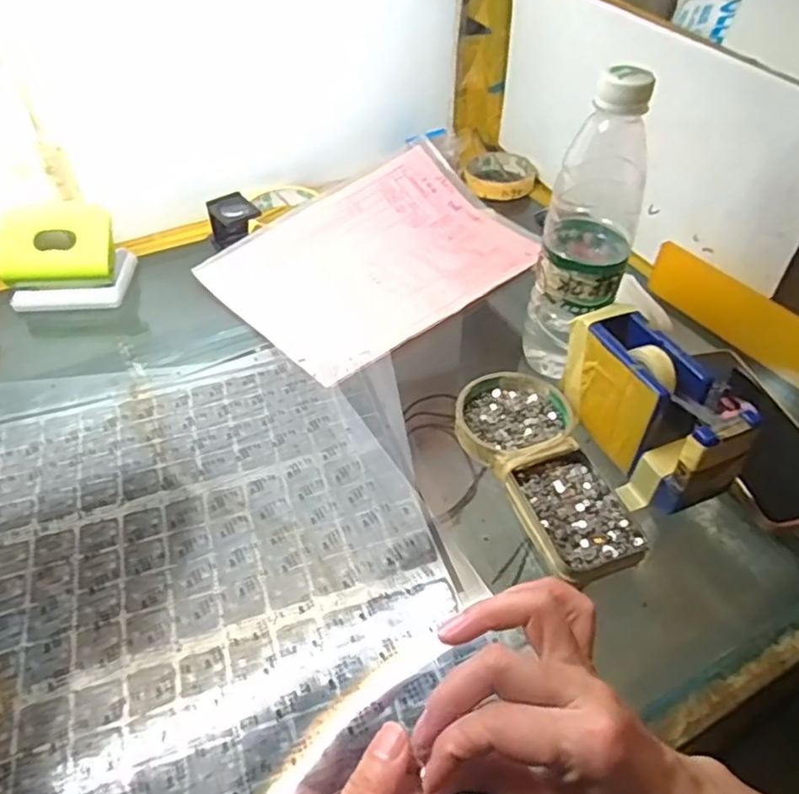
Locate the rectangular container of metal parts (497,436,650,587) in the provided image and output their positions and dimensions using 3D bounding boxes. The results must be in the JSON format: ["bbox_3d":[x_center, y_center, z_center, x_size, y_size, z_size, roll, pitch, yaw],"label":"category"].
[{"bbox_3d":[0.113,0.074,0.411,0.066,0.015,0.093,-14,46,-13],"label":"rectangular container of metal parts"}]

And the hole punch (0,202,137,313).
[{"bbox_3d":[-0.312,-0.131,0.589,0.103,0.070,0.071,-4,44,-2],"label":"hole punch"}]

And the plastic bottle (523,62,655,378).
[{"bbox_3d":[0.135,-0.114,0.456,0.063,0.223,0.075,12,45,14],"label":"plastic bottle"}]

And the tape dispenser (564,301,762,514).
[{"bbox_3d":[0.170,0.009,0.436,0.054,0.084,0.137,-15,46,-13],"label":"tape dispenser"}]

